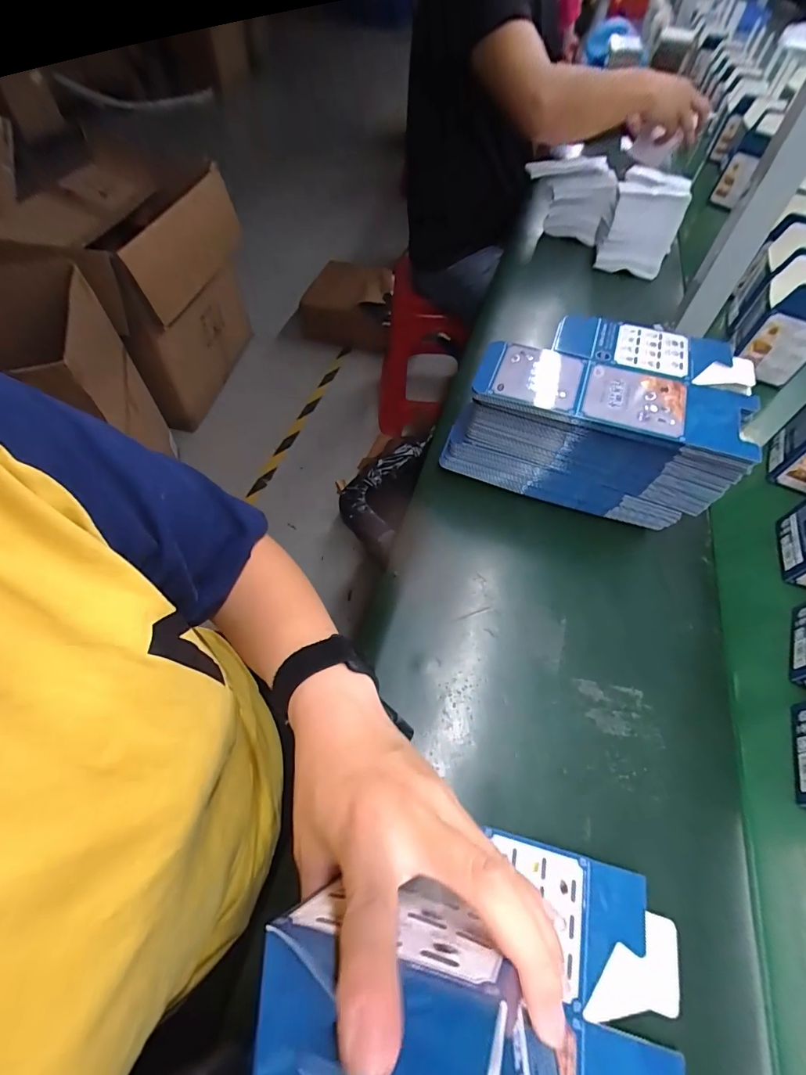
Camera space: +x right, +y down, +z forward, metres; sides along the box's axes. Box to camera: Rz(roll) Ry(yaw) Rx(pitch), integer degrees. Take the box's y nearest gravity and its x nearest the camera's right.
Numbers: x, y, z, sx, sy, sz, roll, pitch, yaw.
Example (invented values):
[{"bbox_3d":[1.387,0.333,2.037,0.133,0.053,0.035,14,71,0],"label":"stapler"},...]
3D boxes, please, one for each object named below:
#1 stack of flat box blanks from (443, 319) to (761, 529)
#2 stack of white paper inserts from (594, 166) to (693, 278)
[{"bbox_3d":[0.193,-0.122,0.463,0.251,0.136,0.140,17,59,11],"label":"stack of flat box blanks"},{"bbox_3d":[0.399,-0.533,0.743,0.114,0.112,0.153,19,57,11],"label":"stack of white paper inserts"}]

